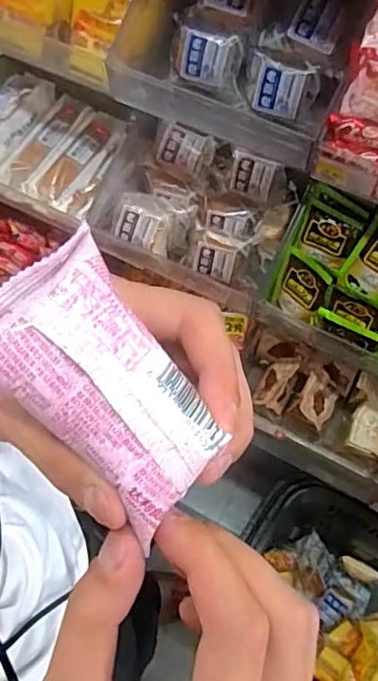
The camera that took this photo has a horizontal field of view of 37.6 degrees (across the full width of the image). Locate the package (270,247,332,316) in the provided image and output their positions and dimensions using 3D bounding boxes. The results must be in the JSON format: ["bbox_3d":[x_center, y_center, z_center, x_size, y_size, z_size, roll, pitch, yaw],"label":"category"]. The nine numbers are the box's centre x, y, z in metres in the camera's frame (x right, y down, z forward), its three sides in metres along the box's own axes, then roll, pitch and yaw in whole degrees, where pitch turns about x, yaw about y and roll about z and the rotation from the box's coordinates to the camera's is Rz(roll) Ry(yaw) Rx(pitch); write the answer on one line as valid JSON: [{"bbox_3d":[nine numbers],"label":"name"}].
[{"bbox_3d":[0.168,-0.081,0.844,0.013,0.087,0.083,-16,45,-45],"label":"package"}]

